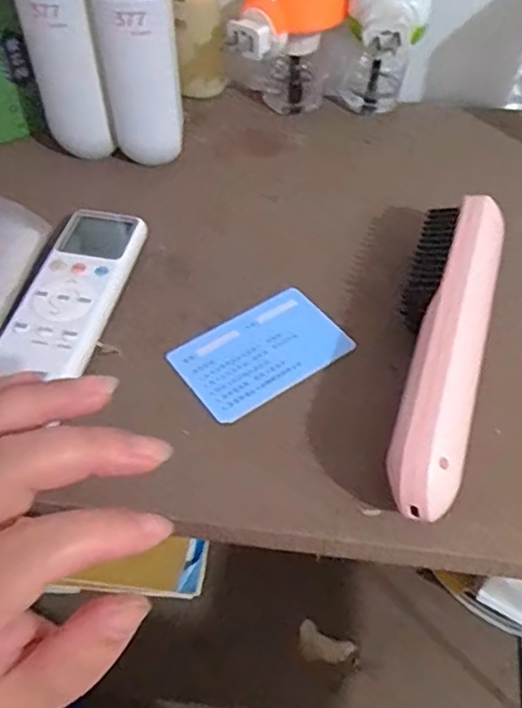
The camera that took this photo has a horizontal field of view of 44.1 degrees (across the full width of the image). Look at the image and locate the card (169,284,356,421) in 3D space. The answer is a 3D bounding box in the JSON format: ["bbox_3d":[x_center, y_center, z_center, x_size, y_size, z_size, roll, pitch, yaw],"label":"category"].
[{"bbox_3d":[0.000,-0.002,0.336,0.085,0.004,0.054,-30,59,-22],"label":"card"}]

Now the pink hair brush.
[{"bbox_3d":[0.089,-0.006,0.310,0.040,0.053,0.185,14,51,11],"label":"pink hair brush"}]

